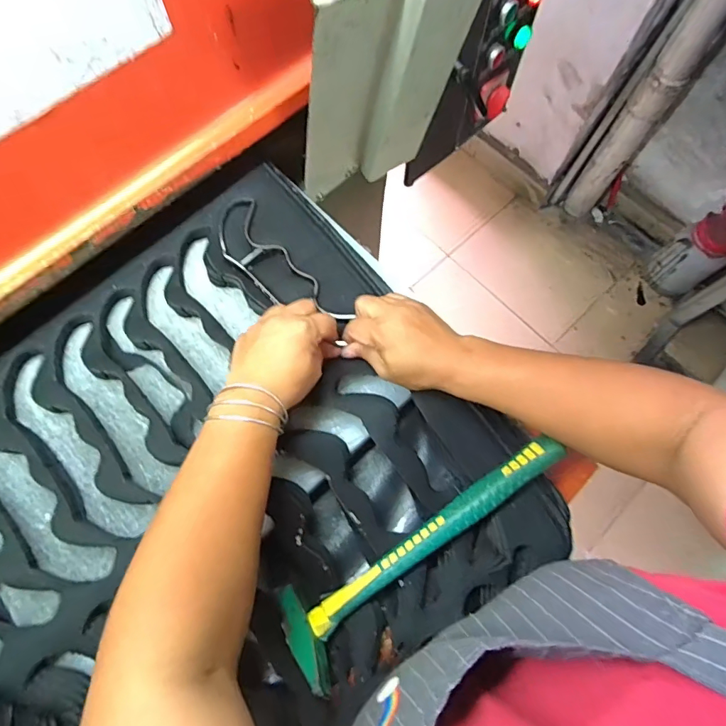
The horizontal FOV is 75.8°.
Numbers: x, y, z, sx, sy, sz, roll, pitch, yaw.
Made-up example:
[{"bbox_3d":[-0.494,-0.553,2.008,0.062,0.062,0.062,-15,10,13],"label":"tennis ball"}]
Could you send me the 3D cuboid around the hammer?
[{"bbox_3d":[0.055,0.158,0.415,0.288,0.036,0.079,-34,69,-12],"label":"hammer"}]

